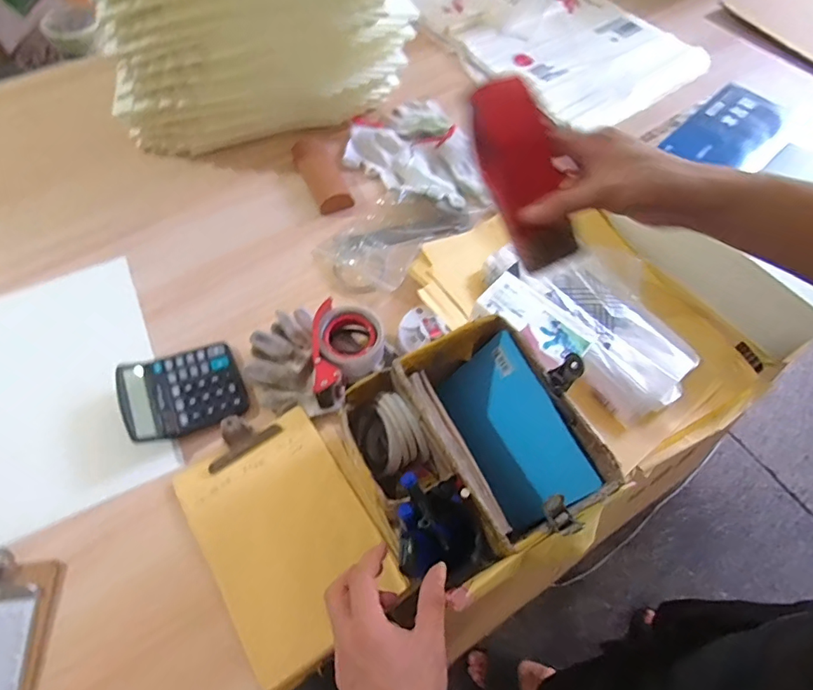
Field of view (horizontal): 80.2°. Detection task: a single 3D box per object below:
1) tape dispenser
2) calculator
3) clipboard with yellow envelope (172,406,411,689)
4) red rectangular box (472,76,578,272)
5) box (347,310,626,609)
[{"bbox_3d":[-0.077,0.011,0.649,0.090,0.067,0.135,0,59,-2],"label":"tape dispenser"},{"bbox_3d":[-0.297,0.052,0.639,0.137,0.047,0.132,-19,64,-10],"label":"calculator"},{"bbox_3d":[-0.147,0.213,0.572,0.178,0.017,0.271,-31,67,-16],"label":"clipboard with yellow envelope"},{"bbox_3d":[0.100,-0.145,0.421,0.051,0.049,0.155,-22,99,-11],"label":"red rectangular box"},{"bbox_3d":[0.076,0.109,0.524,0.230,0.113,0.233,-22,62,-14],"label":"box"}]

